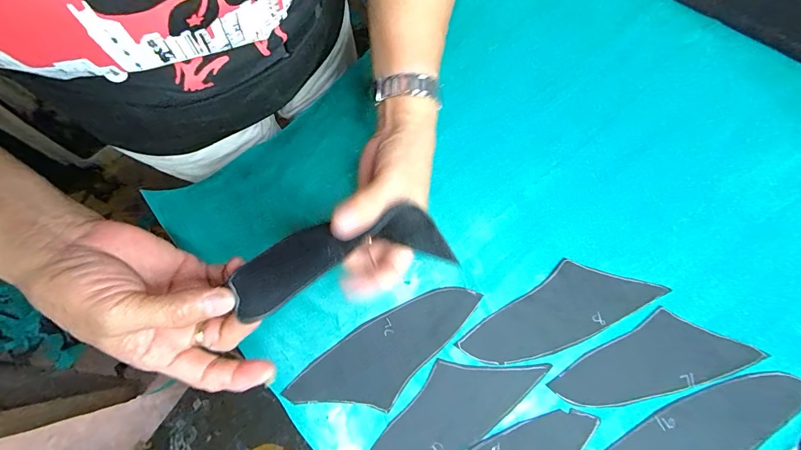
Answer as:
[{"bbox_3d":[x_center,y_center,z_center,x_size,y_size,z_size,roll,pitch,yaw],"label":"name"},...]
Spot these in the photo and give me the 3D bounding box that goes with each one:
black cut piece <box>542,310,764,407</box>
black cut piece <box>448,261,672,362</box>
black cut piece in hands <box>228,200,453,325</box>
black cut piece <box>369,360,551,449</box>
[{"bbox_3d":[0.230,0.128,0.347,0.175,0.008,0.067,-23,74,-4],"label":"black cut piece"},{"bbox_3d":[0.148,0.085,0.356,0.183,0.005,0.067,-29,78,-7],"label":"black cut piece"},{"bbox_3d":[-0.039,0.021,0.256,0.140,0.033,0.049,-18,76,-15],"label":"black cut piece in hands"},{"bbox_3d":[0.037,0.174,0.334,0.188,0.009,0.068,-39,79,-9],"label":"black cut piece"}]

